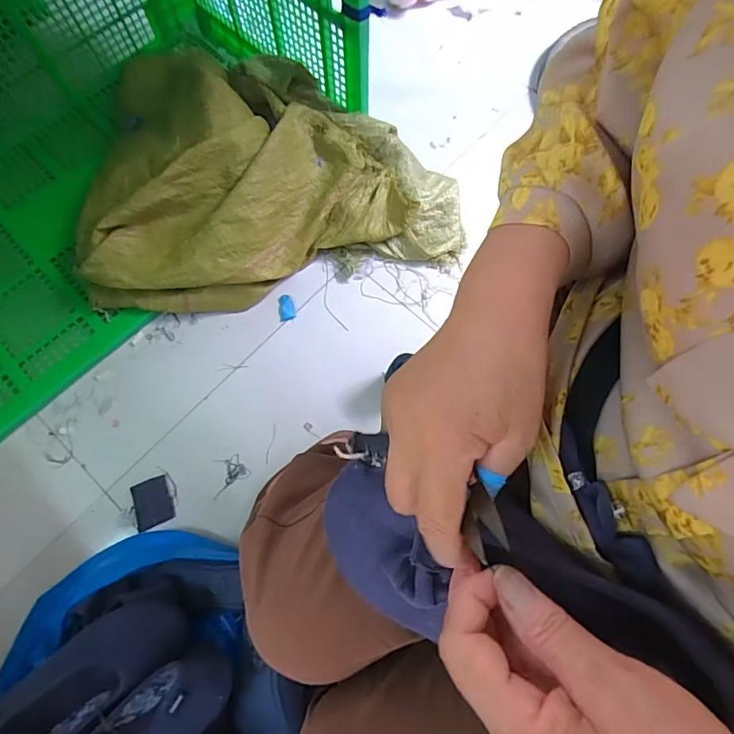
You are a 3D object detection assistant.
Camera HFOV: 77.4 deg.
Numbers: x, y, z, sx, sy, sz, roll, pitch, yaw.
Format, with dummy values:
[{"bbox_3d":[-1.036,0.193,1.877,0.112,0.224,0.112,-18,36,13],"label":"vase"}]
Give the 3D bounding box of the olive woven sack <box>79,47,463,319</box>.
[{"bbox_3d":[-0.191,-0.366,0.864,0.686,0.175,0.430,-14,72,-5],"label":"olive woven sack"}]

